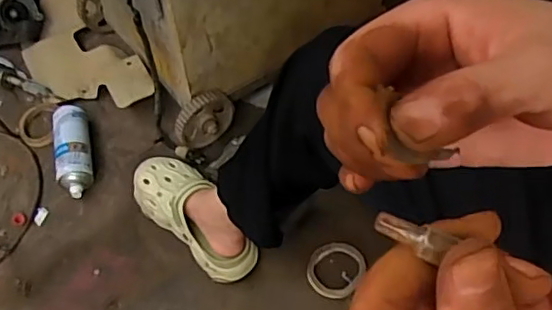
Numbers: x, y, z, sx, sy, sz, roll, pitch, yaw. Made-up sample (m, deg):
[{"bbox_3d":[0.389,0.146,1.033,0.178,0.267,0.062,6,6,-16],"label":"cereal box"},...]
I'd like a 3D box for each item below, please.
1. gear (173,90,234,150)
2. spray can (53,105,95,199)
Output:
[{"bbox_3d":[-0.131,-0.068,1.071,0.115,0.101,0.038,-37,62,-18],"label":"gear"},{"bbox_3d":[-0.378,-0.007,1.092,0.067,0.066,0.181,-15,58,-5],"label":"spray can"}]

